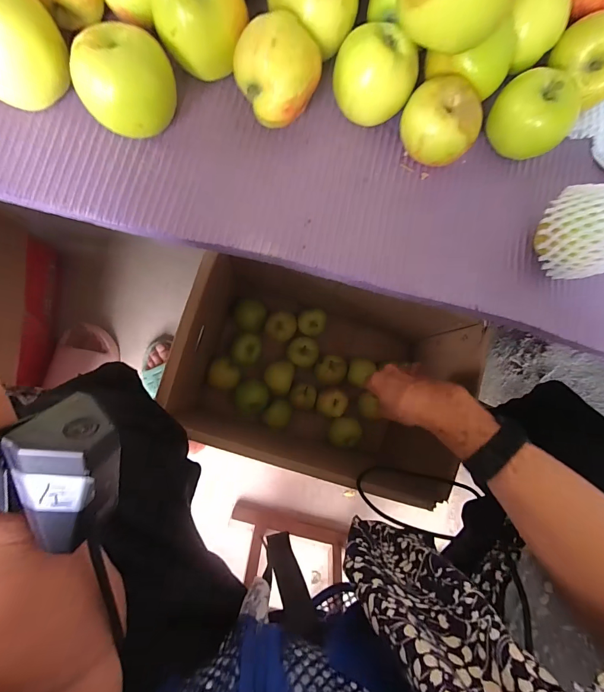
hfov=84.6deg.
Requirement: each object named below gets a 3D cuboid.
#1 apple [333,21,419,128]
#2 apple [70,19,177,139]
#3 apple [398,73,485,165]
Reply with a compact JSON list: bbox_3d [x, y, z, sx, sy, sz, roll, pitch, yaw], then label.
[{"bbox_3d":[0.055,-0.208,0.264,0.061,0.056,0.050,20,84,-3],"label":"apple"},{"bbox_3d":[-0.126,-0.187,0.242,0.059,0.056,0.066,38,84,-1],"label":"apple"},{"bbox_3d":[0.108,-0.174,0.271,0.060,0.050,0.054,39,84,-1],"label":"apple"}]

